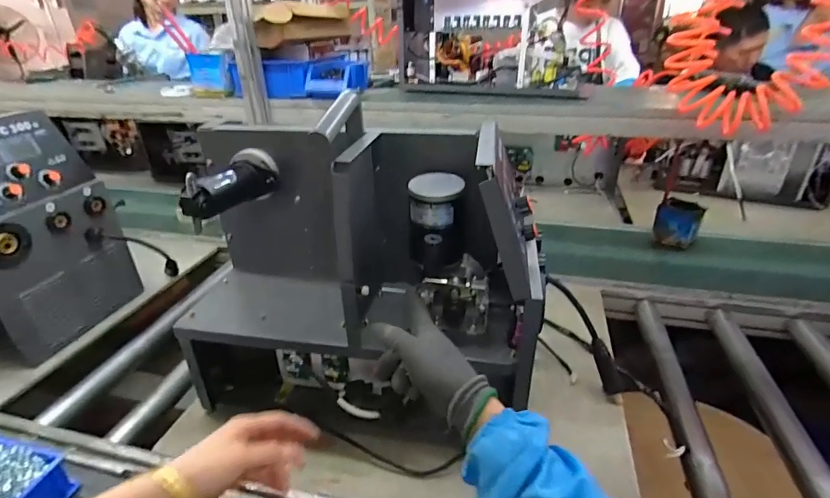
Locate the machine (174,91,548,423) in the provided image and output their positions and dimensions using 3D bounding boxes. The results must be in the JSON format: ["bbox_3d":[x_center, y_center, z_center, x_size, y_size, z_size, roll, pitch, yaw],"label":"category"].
[{"bbox_3d":[-0.078,0.025,0.659,0.499,0.444,0.245,5,29,10],"label":"machine"}]

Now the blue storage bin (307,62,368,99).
[{"bbox_3d":[-0.187,-0.405,1.031,0.103,0.069,0.133,12,31,23],"label":"blue storage bin"}]

